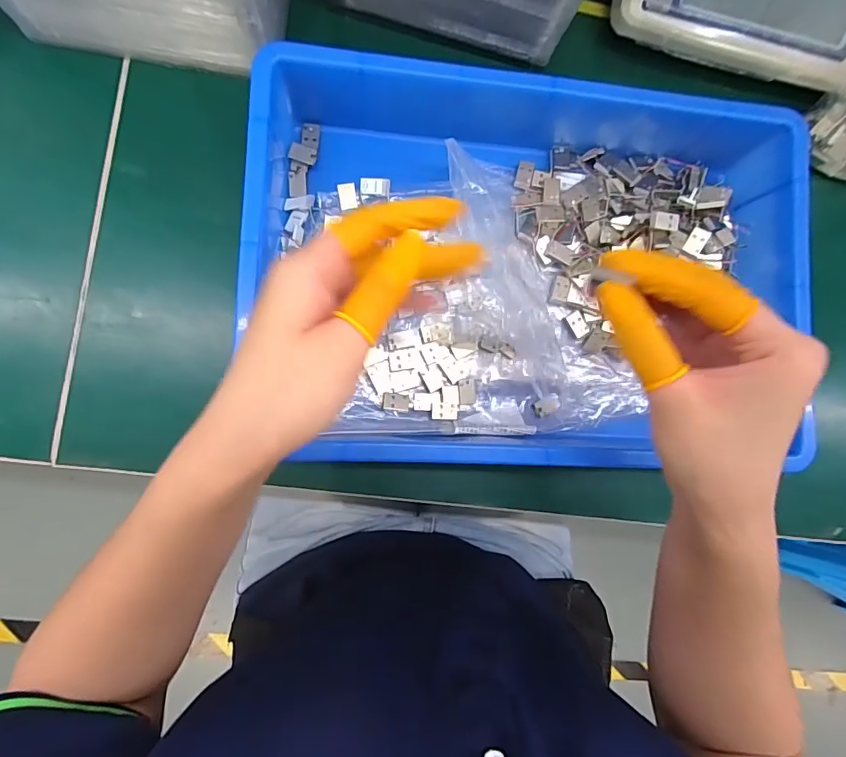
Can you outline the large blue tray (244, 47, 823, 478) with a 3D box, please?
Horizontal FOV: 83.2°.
[{"bbox_3d":[0.073,-0.081,0.321,0.356,0.060,0.277,3,89,-6],"label":"large blue tray"}]

